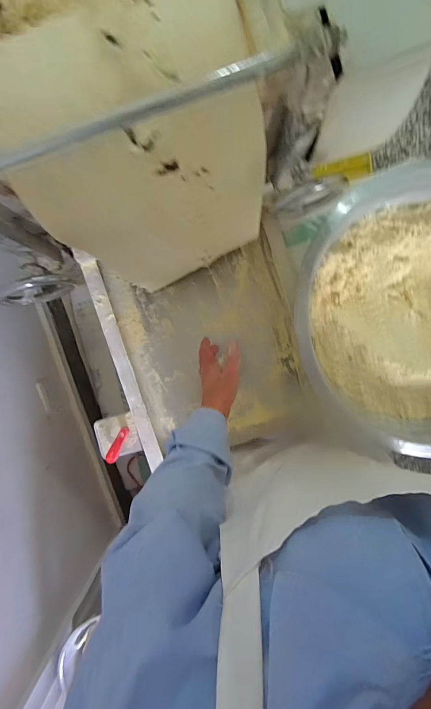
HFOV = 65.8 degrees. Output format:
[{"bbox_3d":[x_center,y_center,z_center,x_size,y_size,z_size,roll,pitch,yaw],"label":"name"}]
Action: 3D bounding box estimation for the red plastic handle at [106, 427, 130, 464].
[{"bbox_3d":[-0.211,0.195,0.719,0.021,0.019,0.080,25,74,0],"label":"red plastic handle"}]

